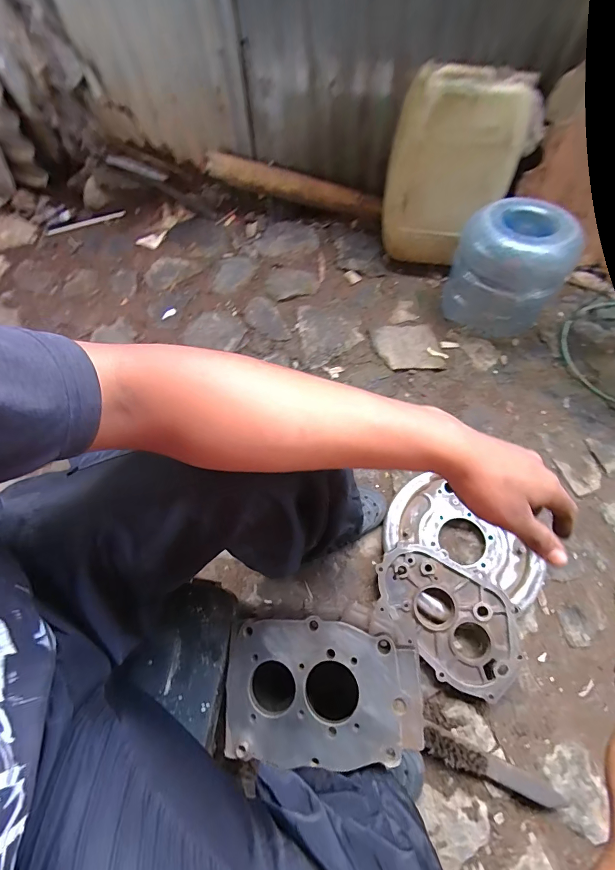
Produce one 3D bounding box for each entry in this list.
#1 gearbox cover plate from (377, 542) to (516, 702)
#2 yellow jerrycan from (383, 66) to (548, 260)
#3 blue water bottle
[{"bbox_3d":[0.250,0.322,0.659,0.270,0.039,0.170,39,72,19],"label":"gearbox cover plate"},{"bbox_3d":[0.375,-0.671,0.959,0.314,0.413,0.195,14,66,11],"label":"yellow jerrycan"},{"bbox_3d":[0.501,-0.409,0.910,0.214,0.246,0.216,-1,64,2],"label":"blue water bottle"}]

